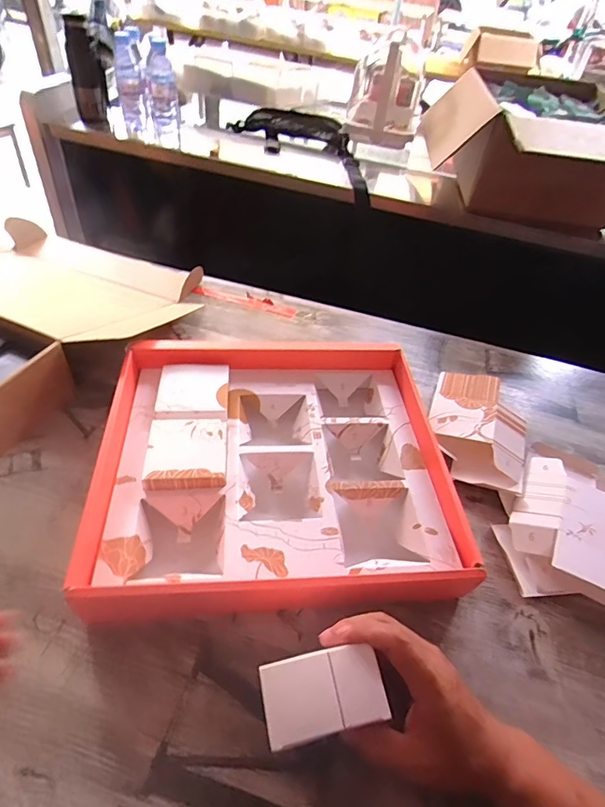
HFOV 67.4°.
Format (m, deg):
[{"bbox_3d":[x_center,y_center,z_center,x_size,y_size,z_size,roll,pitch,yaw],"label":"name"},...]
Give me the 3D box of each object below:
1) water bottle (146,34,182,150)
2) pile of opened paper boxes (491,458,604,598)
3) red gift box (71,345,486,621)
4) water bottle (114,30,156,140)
[{"bbox_3d":[-0.324,-0.716,1.062,0.065,0.205,0.057,-9,49,-16],"label":"water bottle"},{"bbox_3d":[0.307,0.150,0.507,0.150,0.046,0.170,34,52,22],"label":"pile of opened paper boxes"},{"bbox_3d":[-0.031,0.059,0.531,0.377,0.053,0.348,1,47,-7],"label":"red gift box"},{"bbox_3d":[-0.393,-0.720,1.053,0.064,0.199,0.062,-9,49,-16],"label":"water bottle"}]

